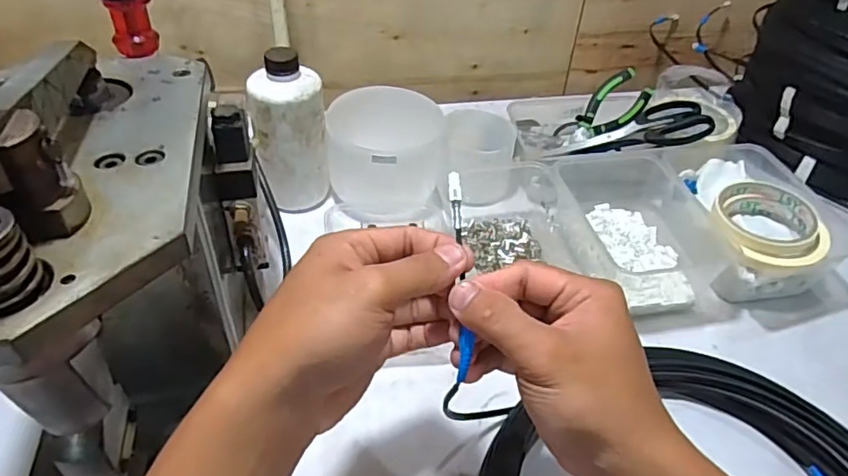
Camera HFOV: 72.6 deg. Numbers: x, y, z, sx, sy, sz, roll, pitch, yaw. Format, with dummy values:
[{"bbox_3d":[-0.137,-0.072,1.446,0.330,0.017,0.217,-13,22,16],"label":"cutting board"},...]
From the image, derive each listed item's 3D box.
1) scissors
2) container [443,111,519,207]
[{"bbox_3d":[0.228,-0.118,0.660,0.179,0.019,0.073,-11,38,21],"label":"scissors"},{"bbox_3d":[0.066,-0.089,0.634,0.079,0.078,0.069,8,41,5],"label":"container"}]

